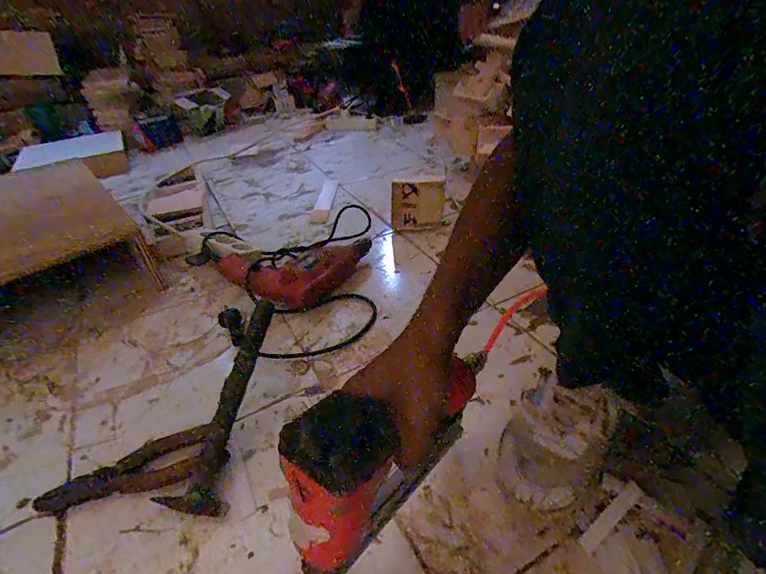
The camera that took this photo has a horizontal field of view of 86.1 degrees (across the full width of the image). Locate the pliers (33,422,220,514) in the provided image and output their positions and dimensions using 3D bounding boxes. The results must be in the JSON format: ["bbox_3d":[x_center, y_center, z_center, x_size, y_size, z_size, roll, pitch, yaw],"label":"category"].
[{"bbox_3d":[-0.279,0.208,0.453,0.182,0.020,0.053,-16,40,-16],"label":"pliers"}]

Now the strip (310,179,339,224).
[{"bbox_3d":[-0.143,-0.214,1.005,0.045,0.007,0.242,0,37,4],"label":"strip"}]

